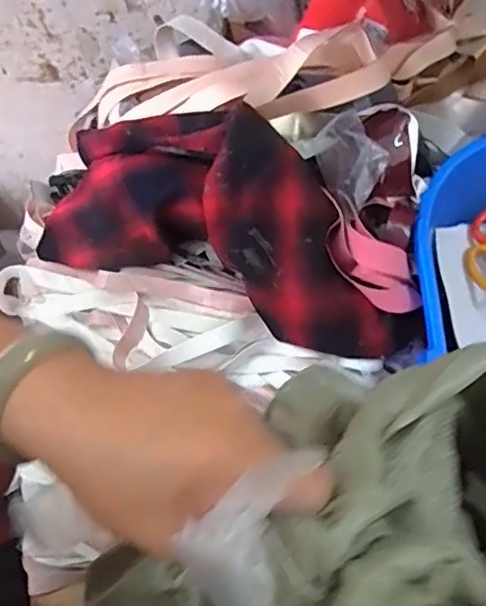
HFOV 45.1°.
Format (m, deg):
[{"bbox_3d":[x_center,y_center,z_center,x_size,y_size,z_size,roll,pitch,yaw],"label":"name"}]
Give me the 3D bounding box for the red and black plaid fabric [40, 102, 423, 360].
[{"bbox_3d":[-0.017,-0.078,0.579,0.395,0.142,0.177,22,75,6],"label":"red and black plaid fabric"}]

